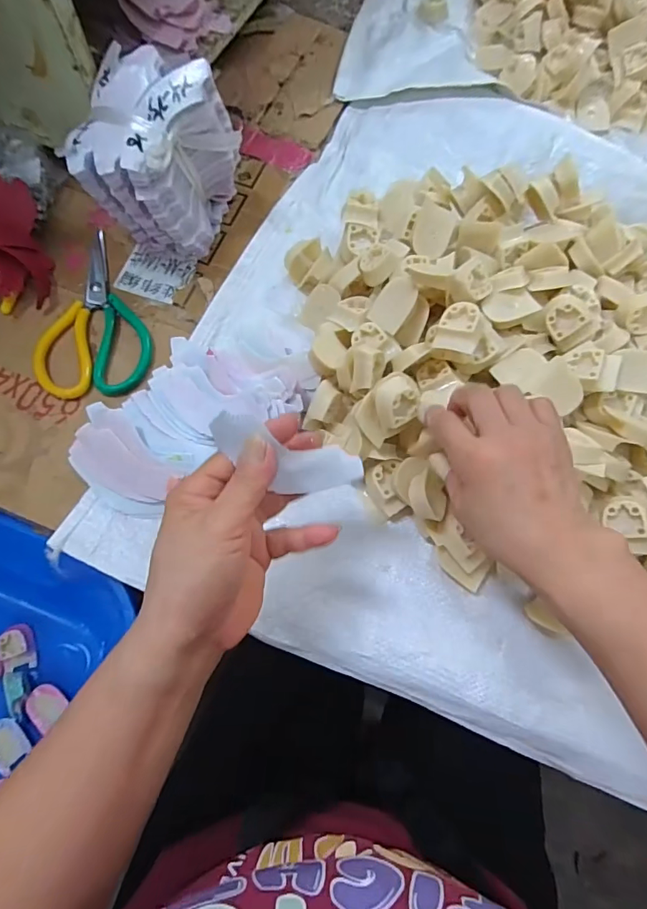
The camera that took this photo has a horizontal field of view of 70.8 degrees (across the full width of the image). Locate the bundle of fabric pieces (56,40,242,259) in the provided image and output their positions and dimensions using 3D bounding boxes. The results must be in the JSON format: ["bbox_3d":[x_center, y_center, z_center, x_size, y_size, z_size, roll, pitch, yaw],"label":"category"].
[{"bbox_3d":[-0.156,-0.272,0.435,0.106,0.139,0.126,21,71,6],"label":"bundle of fabric pieces"}]

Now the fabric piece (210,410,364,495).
[{"bbox_3d":[-0.022,0.003,0.282,0.111,0.025,0.030,23,64,-40],"label":"fabric piece"}]

